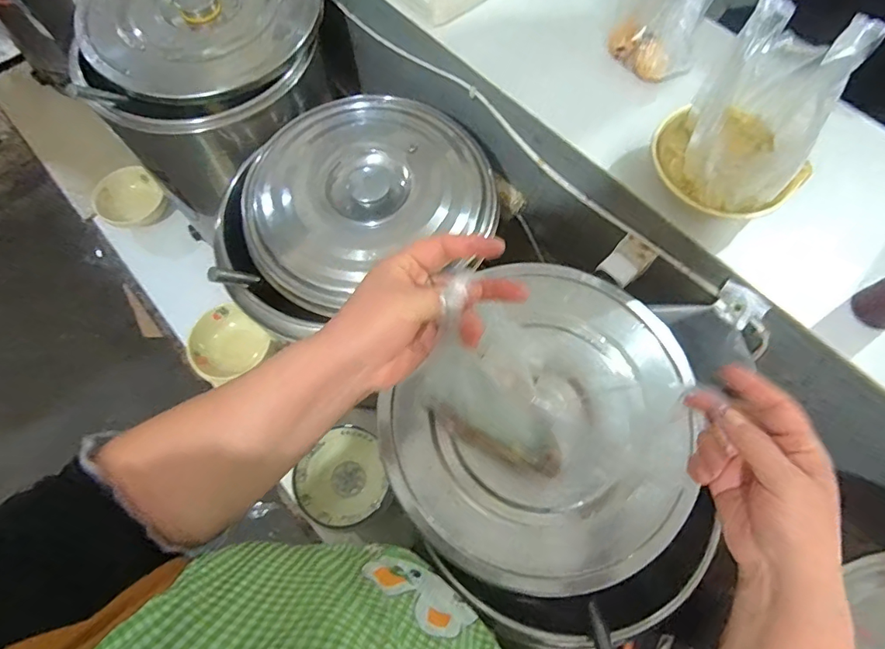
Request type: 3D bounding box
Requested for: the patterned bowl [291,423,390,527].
[{"bbox_3d":[-0.183,0.278,0.878,0.150,0.054,0.162,0,69,0],"label":"patterned bowl"}]

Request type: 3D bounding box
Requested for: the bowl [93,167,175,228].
[{"bbox_3d":[-0.744,-0.299,1.152,0.154,0.079,0.158,0,69,0],"label":"bowl"}]

